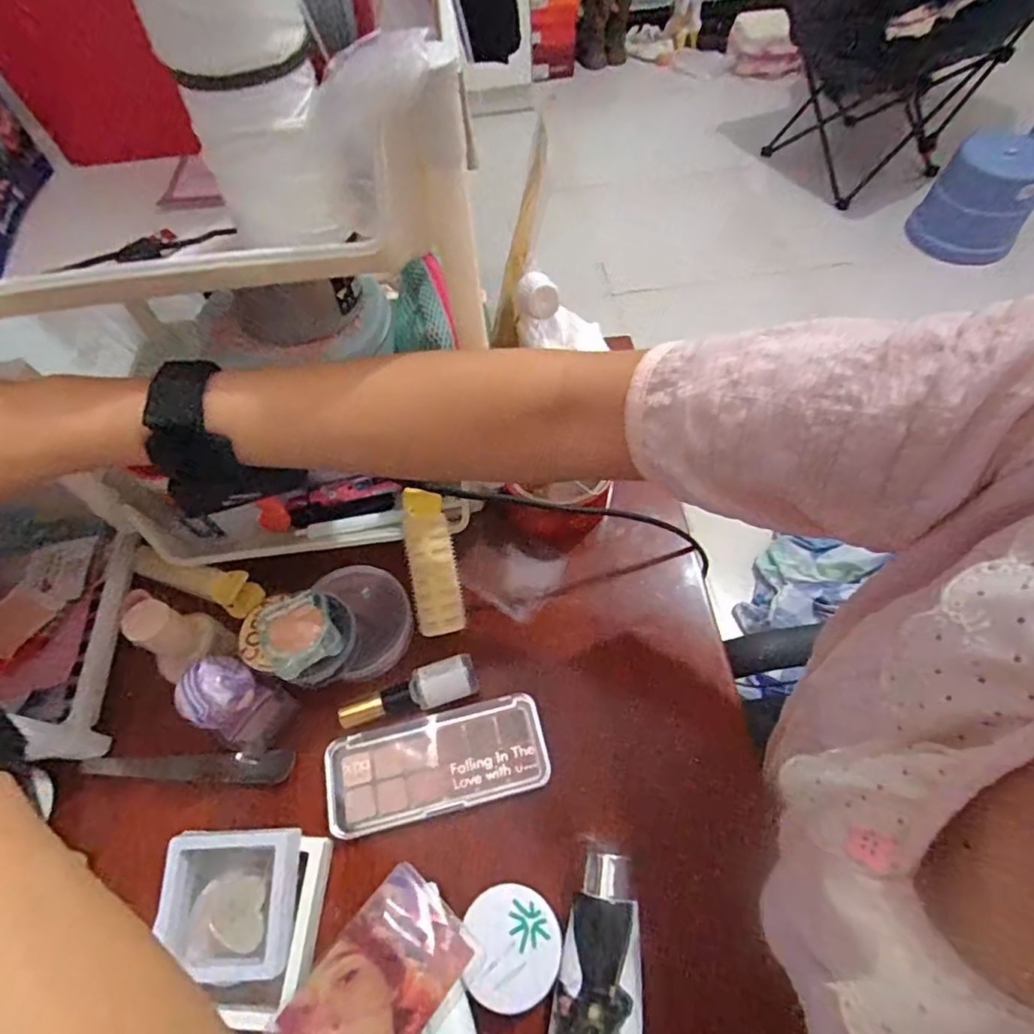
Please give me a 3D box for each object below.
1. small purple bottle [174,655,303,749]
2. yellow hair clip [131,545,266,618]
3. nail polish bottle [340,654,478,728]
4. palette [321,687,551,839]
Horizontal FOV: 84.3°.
[{"bbox_3d":[-0.177,0.118,0.363,0.035,0.081,0.044,22,63,16],"label":"small purple bottle"},{"bbox_3d":[-0.248,0.046,0.440,0.102,0.026,0.027,17,62,13],"label":"yellow hair clip"},{"bbox_3d":[-0.074,0.120,0.389,0.093,0.021,0.024,-19,57,-1],"label":"nail polish bottle"},{"bbox_3d":[-0.052,0.157,0.369,0.140,0.010,0.061,-14,60,-5],"label":"palette"}]

